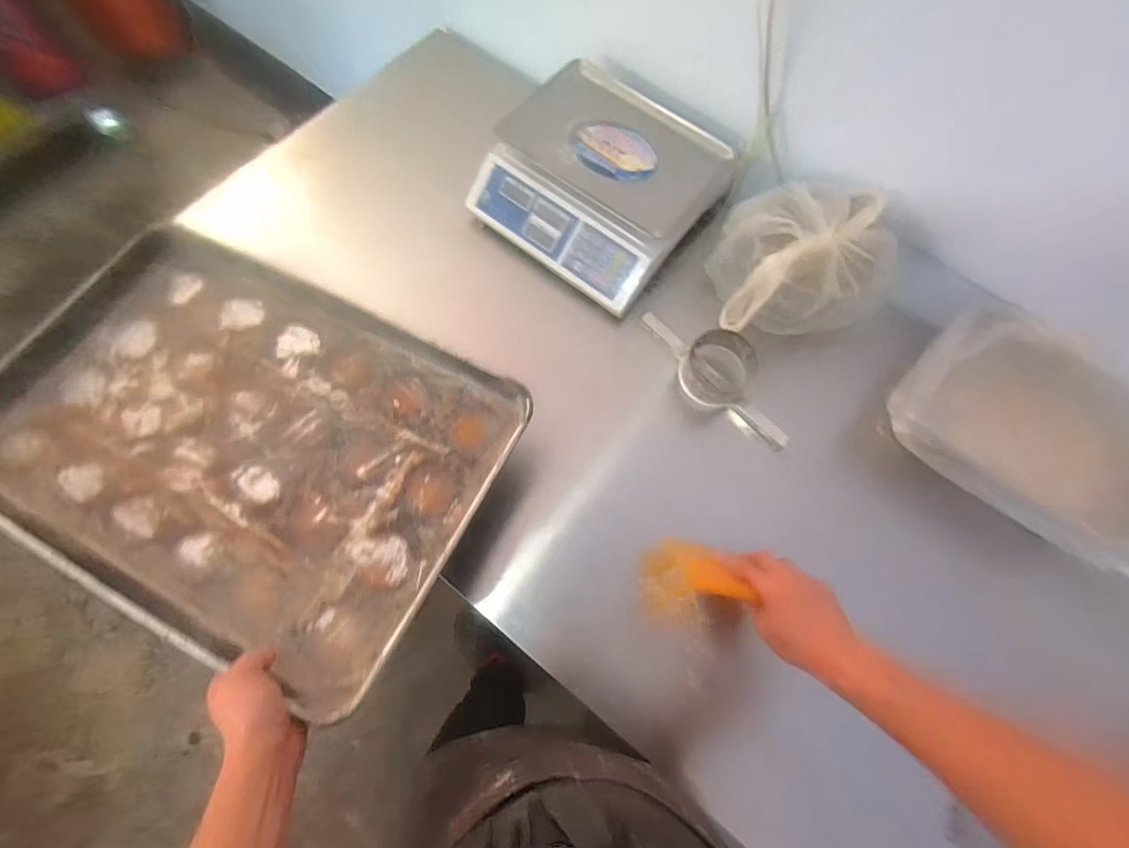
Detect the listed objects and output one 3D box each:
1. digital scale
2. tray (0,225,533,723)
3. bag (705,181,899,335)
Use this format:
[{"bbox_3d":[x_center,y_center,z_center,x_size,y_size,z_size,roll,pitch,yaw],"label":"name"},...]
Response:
[{"bbox_3d":[0.057,-0.401,0.826,0.327,0.122,0.312,35,69,13],"label":"digital scale"},{"bbox_3d":[-0.396,0.004,0.602,0.642,0.053,0.404,25,70,8],"label":"tray"},{"bbox_3d":[0.370,-0.255,0.771,0.266,0.144,0.183,-2,65,-3],"label":"bag"}]

